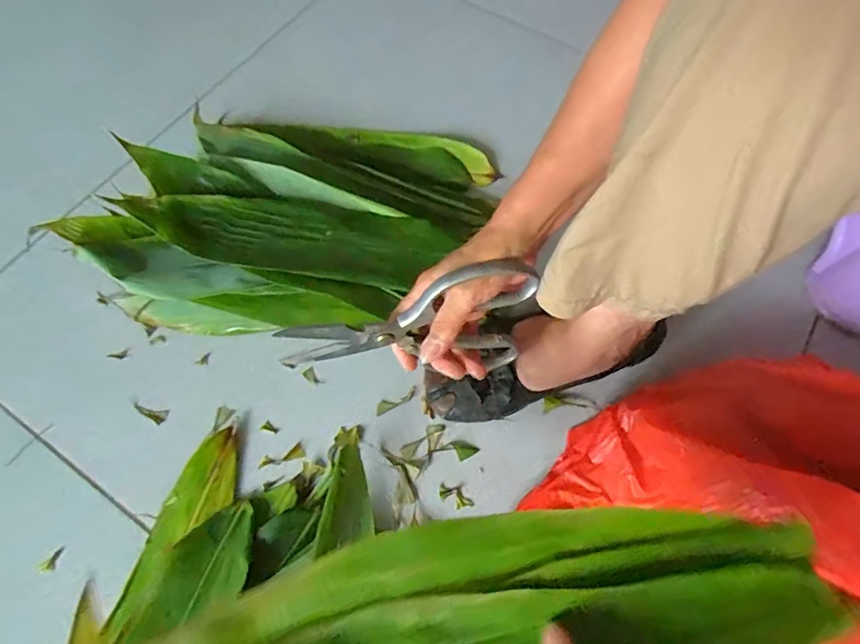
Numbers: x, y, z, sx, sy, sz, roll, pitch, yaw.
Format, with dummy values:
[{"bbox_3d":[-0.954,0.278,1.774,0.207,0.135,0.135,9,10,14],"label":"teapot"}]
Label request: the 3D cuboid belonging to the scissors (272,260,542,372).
[{"bbox_3d":[-0.015,0.008,0.399,0.196,0.113,0.013,-8,48,-7],"label":"scissors"}]

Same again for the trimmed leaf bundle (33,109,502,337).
[{"bbox_3d":[-0.141,-0.130,0.555,0.408,0.094,0.283,0,66,0],"label":"trimmed leaf bundle"}]

